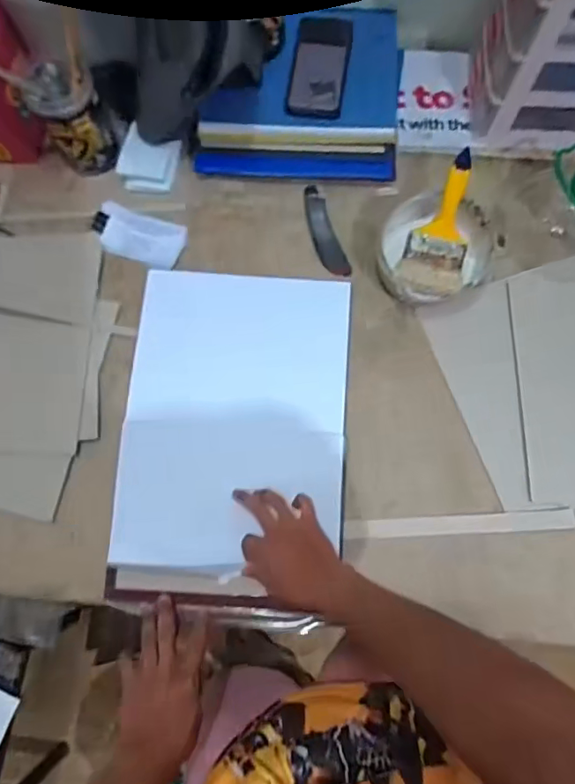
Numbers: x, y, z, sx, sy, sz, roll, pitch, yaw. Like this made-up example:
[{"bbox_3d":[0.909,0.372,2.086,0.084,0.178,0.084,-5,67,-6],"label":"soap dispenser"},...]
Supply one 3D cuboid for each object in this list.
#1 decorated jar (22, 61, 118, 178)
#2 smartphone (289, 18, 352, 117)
[{"bbox_3d":[-0.293,-0.378,0.697,0.094,0.119,0.095,-35,81,-6],"label":"decorated jar"},{"bbox_3d":[0.048,-0.471,0.732,0.078,0.012,0.170,7,80,2],"label":"smartphone"}]

